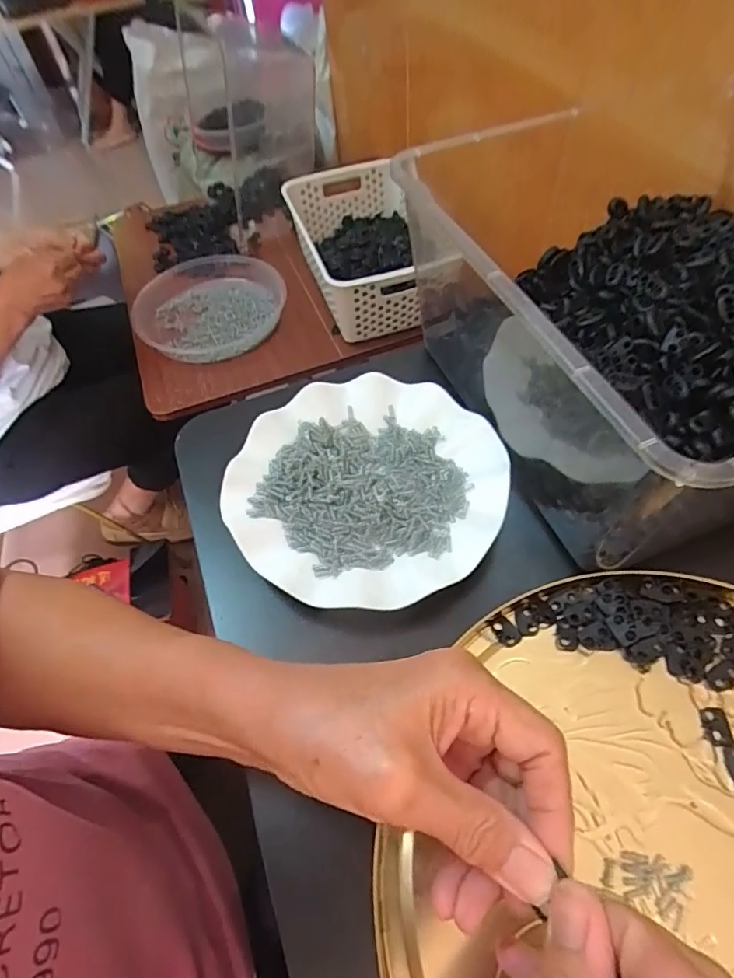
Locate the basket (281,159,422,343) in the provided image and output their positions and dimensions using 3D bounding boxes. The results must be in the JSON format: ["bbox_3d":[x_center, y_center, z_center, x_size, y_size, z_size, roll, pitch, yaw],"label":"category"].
[{"bbox_3d":[-0.008,-0.373,0.803,0.173,0.104,0.320,-17,56,-7],"label":"basket"}]

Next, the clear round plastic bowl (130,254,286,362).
[{"bbox_3d":[-0.250,-0.296,0.825,0.233,0.040,0.238,-2,56,4],"label":"clear round plastic bowl"}]

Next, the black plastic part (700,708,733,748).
[{"bbox_3d":[0.182,0.124,0.267,0.013,0.004,0.018,-2,56,4],"label":"black plastic part"}]

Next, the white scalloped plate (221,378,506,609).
[{"bbox_3d":[0.000,-0.006,0.352,0.178,0.018,0.178,-2,56,4],"label":"white scalloped plate"}]

